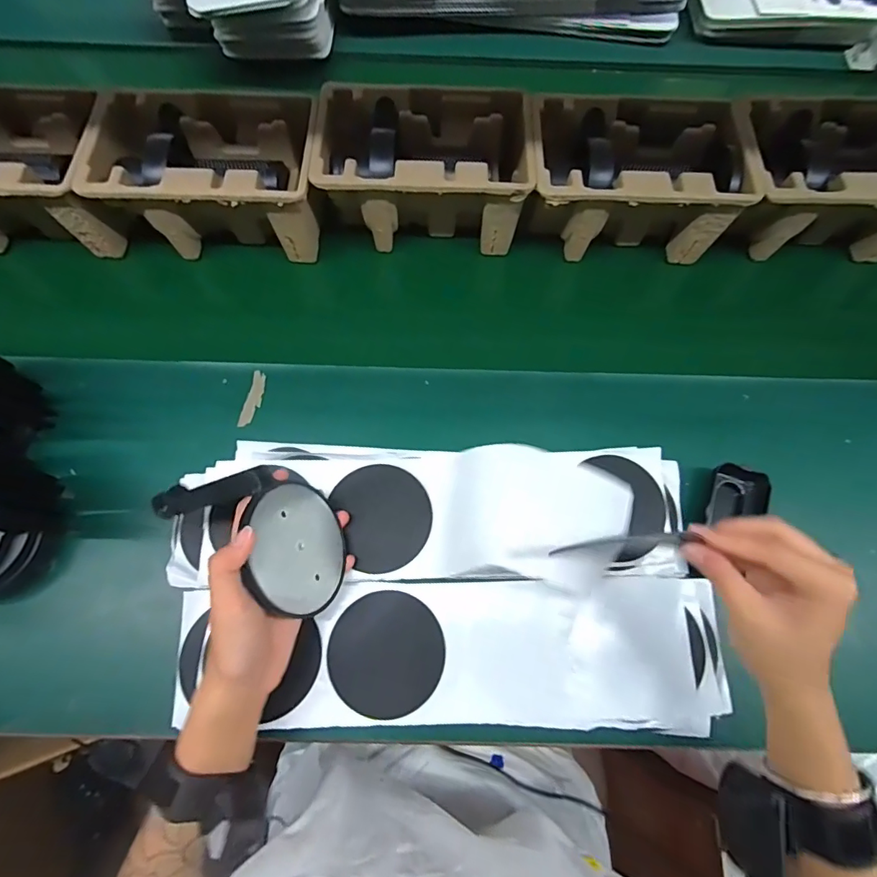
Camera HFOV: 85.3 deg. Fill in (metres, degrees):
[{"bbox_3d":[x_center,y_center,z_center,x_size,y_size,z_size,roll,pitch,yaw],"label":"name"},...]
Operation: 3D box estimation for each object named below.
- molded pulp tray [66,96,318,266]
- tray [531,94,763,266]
[{"bbox_3d":[-0.247,-0.282,0.525,0.230,0.108,0.145,4,64,-5],"label":"molded pulp tray"},{"bbox_3d":[0.208,-0.285,0.535,0.227,0.110,0.147,4,64,-5],"label":"tray"}]

